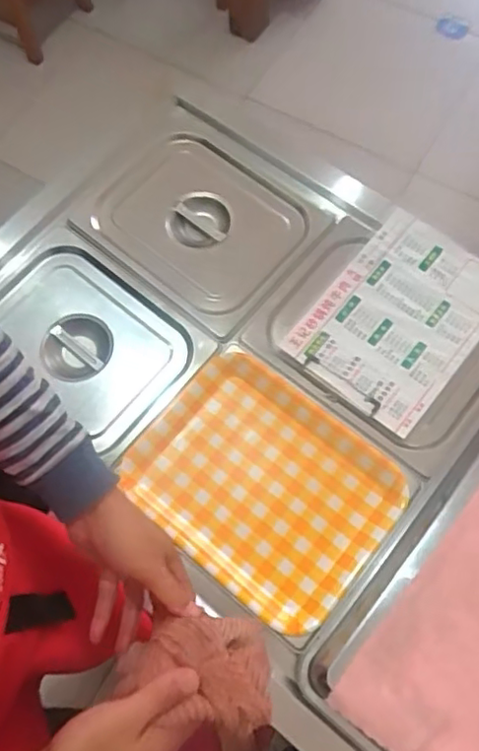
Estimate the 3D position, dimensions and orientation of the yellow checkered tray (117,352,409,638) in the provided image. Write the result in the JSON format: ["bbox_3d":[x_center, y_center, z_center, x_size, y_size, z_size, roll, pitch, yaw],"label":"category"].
[{"bbox_3d":[0.029,0.138,0.806,0.321,0.022,0.257,37,75,14],"label":"yellow checkered tray"}]

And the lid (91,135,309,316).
[{"bbox_3d":[-0.062,-0.242,0.967,0.301,0.039,0.240,35,74,14],"label":"lid"}]

